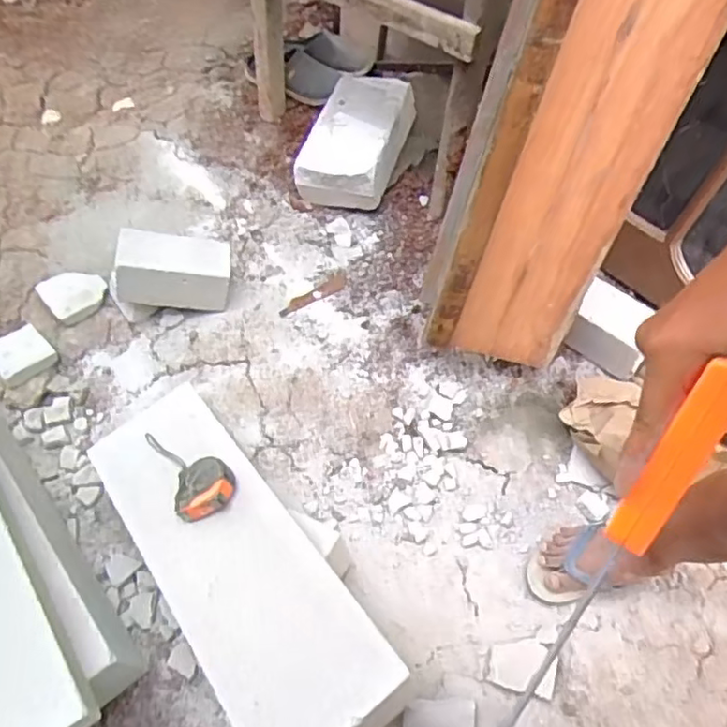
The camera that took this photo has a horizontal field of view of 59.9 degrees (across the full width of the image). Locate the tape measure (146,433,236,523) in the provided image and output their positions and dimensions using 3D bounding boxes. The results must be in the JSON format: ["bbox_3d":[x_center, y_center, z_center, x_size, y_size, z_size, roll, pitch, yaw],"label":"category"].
[{"bbox_3d":[-0.280,0.162,0.971,0.092,0.044,0.206,-40,42,-23],"label":"tape measure"}]

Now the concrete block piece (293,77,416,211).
[{"bbox_3d":[-0.015,-0.506,1.433,0.215,0.141,0.357,19,60,9],"label":"concrete block piece"}]

